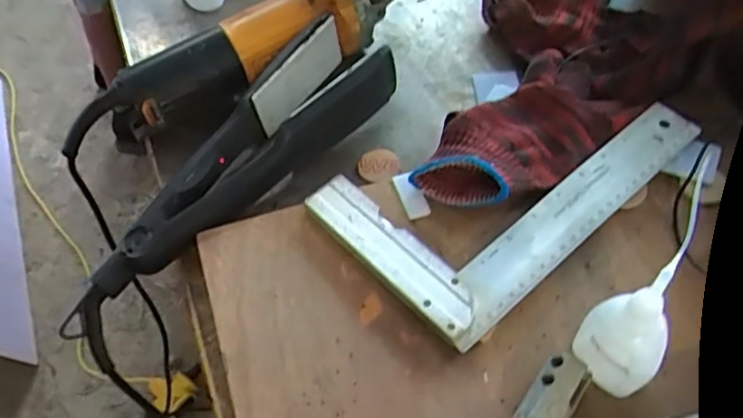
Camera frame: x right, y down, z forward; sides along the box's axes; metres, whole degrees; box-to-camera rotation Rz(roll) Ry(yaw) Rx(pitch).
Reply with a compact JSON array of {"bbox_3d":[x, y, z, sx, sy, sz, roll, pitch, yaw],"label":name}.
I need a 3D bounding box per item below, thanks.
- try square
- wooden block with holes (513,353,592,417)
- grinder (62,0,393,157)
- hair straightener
[{"bbox_3d":[0.100,-0.030,0.450,0.260,0.014,0.147,-37,59,-21],"label":"try square"},{"bbox_3d":[0.099,0.107,0.343,0.024,0.025,0.050,30,61,24],"label":"wooden block with holes"},{"bbox_3d":[-0.098,-0.147,0.515,0.330,0.074,0.097,-39,60,-22],"label":"grinder"},{"bbox_3d":[-0.098,-0.046,0.472,0.269,0.055,0.070,-40,60,-23],"label":"hair straightener"}]

